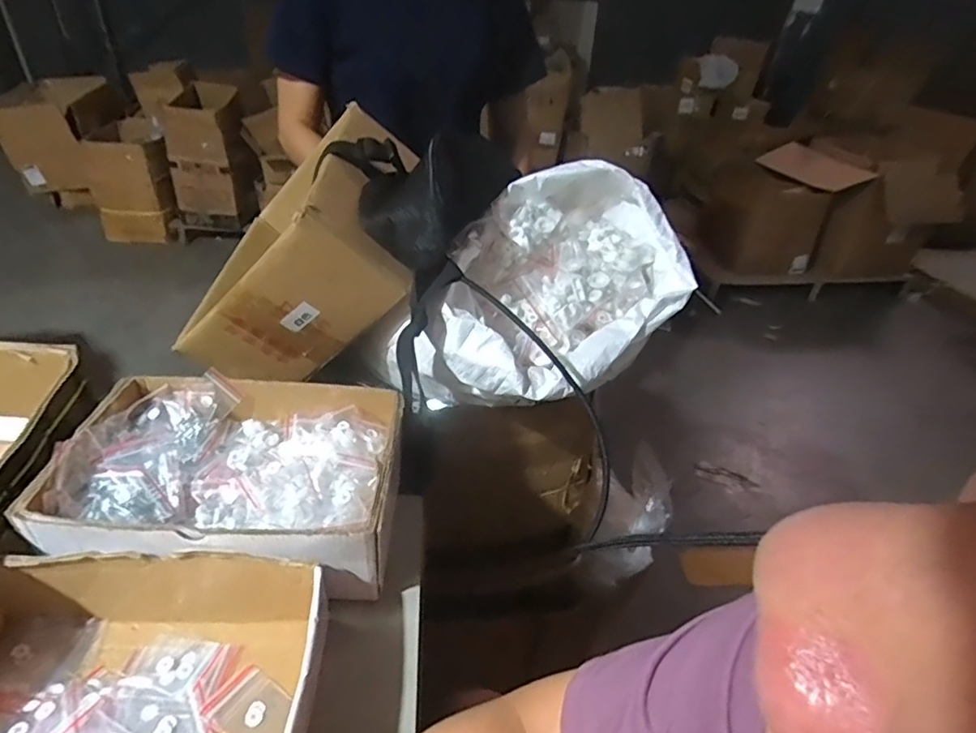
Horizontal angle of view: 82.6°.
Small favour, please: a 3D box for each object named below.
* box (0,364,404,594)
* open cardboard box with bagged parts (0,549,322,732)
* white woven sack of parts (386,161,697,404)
[{"bbox_3d":[-0.204,0.092,0.470,0.257,0.069,0.176,3,35,-4],"label":"box"},{"bbox_3d":[-0.246,0.209,0.348,0.264,0.067,0.173,1,36,-8],"label":"open cardboard box with bagged parts"},{"bbox_3d":[0.078,-0.063,0.587,0.215,0.206,0.305,22,38,22],"label":"white woven sack of parts"}]

